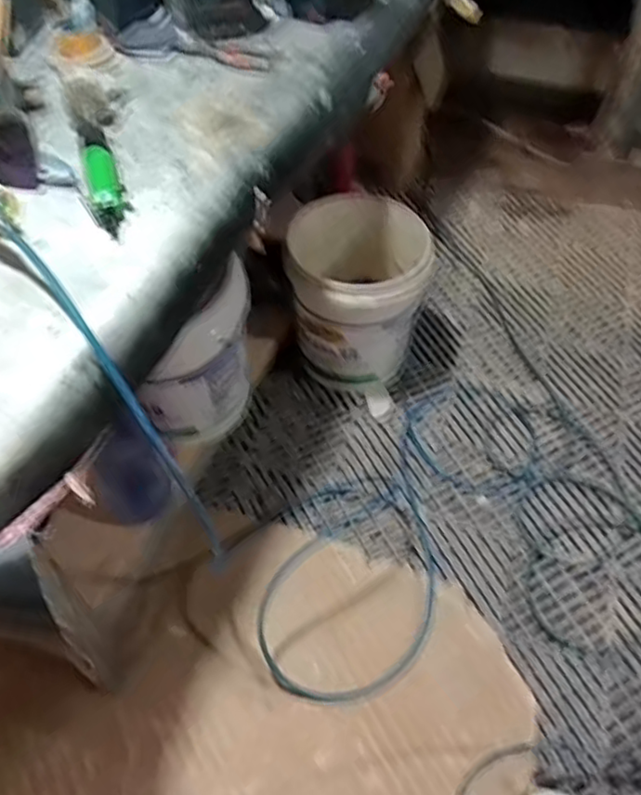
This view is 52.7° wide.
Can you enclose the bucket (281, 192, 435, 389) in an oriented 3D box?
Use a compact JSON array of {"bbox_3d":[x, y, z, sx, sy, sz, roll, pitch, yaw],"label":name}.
[{"bbox_3d":[0.078,-0.240,1.479,0.301,0.323,0.318,1,52,-1],"label":"bucket"}]

